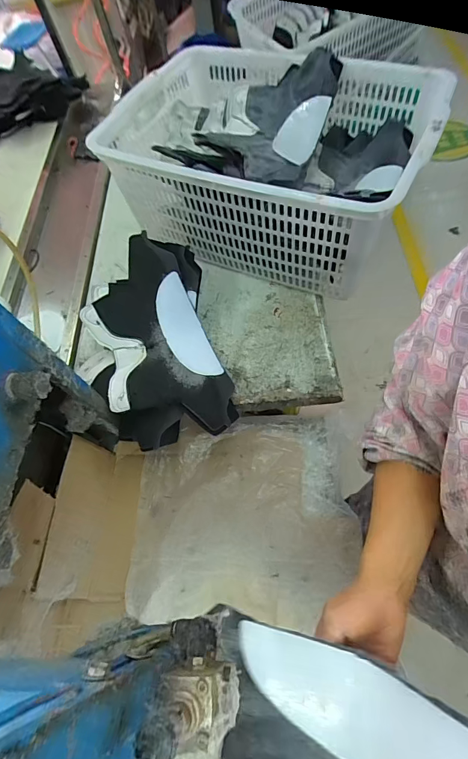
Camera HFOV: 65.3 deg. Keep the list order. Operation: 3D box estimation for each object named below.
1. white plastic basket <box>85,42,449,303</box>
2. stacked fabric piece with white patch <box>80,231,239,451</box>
[{"bbox_3d":[0.087,-0.463,0.772,0.581,0.233,0.480,22,67,18],"label":"white plastic basket"},{"bbox_3d":[-0.145,-0.068,0.666,0.223,0.127,0.353,-16,61,-1],"label":"stacked fabric piece with white patch"}]

